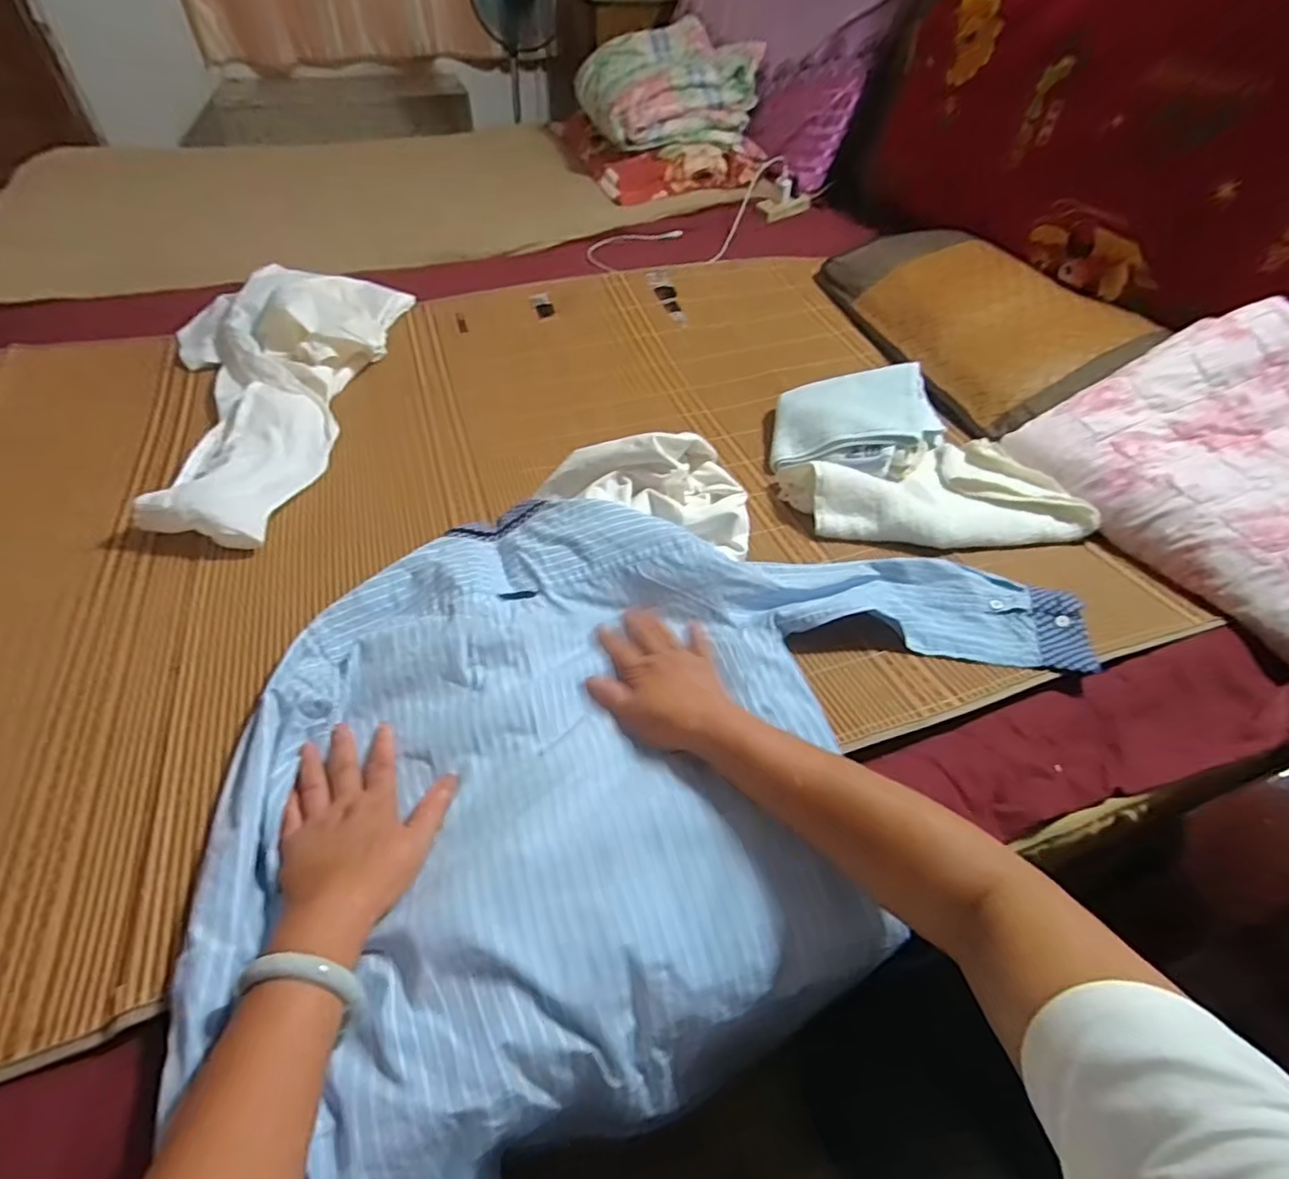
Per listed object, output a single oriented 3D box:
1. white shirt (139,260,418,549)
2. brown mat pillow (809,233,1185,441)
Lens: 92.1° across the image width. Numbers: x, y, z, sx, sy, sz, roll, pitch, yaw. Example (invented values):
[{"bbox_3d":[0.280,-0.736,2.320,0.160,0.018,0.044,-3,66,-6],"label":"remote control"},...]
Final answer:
[{"bbox_3d":[-0.552,-0.289,0.846,0.290,0.072,0.598,1,48,-1],"label":"white shirt"},{"bbox_3d":[0.552,-0.459,1.022,0.331,0.100,0.527,-7,49,-9],"label":"brown mat pillow"}]

